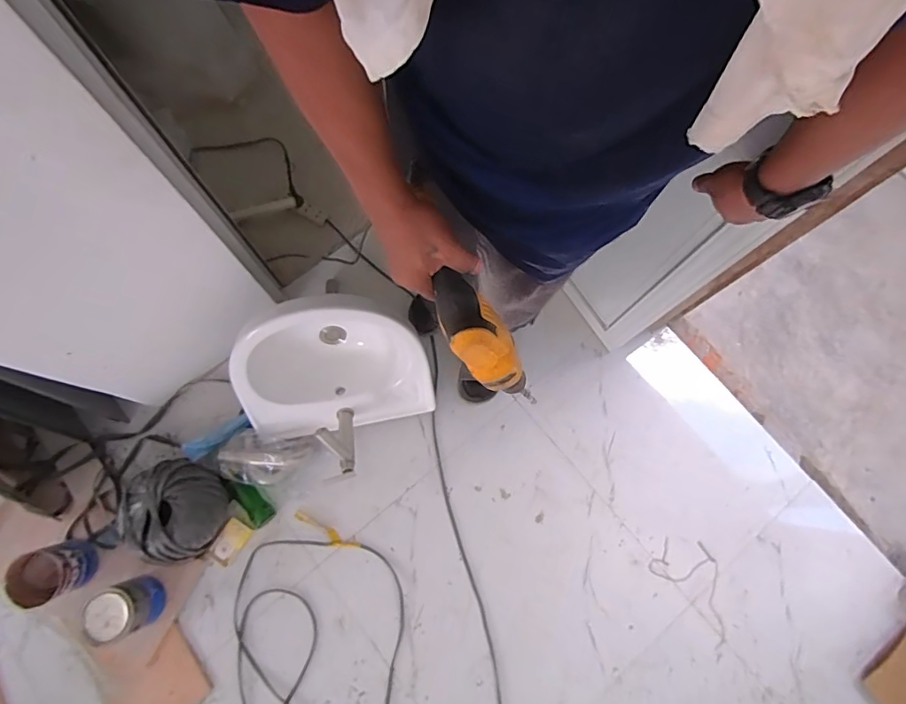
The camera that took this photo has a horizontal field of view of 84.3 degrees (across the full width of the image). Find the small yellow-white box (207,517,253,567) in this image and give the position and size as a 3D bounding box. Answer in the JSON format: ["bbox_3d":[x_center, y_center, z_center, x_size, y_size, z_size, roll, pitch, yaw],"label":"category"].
[{"bbox_3d":[-0.501,0.427,1.121,0.057,0.023,0.091,27,77,6],"label":"small yellow-white box"}]

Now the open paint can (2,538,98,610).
[{"bbox_3d":[-0.820,0.453,1.032,0.110,0.115,0.106,1,77,-3],"label":"open paint can"}]

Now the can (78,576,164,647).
[{"bbox_3d":[-0.670,0.525,1.026,0.114,0.134,0.103,-19,79,-7],"label":"can"}]

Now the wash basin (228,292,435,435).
[{"bbox_3d":[-0.252,0.028,1.085,0.392,0.239,0.249,-5,76,-2],"label":"wash basin"}]

